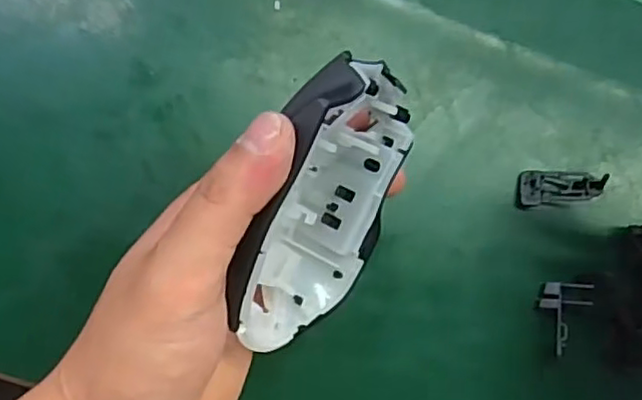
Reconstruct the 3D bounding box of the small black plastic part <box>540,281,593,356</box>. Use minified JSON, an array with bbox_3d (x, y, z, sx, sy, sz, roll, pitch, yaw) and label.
[{"bbox_3d":[0.131,0.063,0.357,0.026,0.018,0.036,5,85,-8],"label":"small black plastic part"}]

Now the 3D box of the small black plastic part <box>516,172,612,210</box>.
[{"bbox_3d":[0.128,-0.007,0.357,0.040,0.024,0.019,-3,86,-9],"label":"small black plastic part"}]

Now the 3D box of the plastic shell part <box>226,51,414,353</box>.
[{"bbox_3d":[0.003,0.004,0.258,0.053,0.068,0.112,17,83,-7],"label":"plastic shell part"}]

